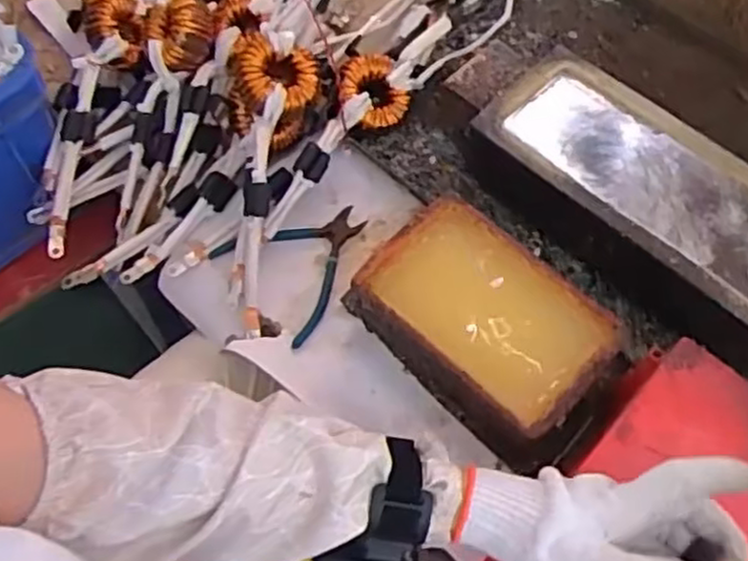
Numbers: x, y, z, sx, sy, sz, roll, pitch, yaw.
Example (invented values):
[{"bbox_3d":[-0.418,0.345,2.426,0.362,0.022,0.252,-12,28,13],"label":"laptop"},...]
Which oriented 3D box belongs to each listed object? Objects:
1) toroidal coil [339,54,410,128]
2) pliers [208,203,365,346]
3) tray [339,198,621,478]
[{"bbox_3d":[-0.005,-0.188,0.741,0.073,0.030,0.073,3,82,-18],"label":"toroidal coil"},{"bbox_3d":[-0.066,-0.023,0.695,0.133,0.010,0.127,-41,70,-20],"label":"pliers"},{"bbox_3d":[0.097,0.039,0.631,0.134,0.065,0.214,-41,70,-20],"label":"tray"}]

